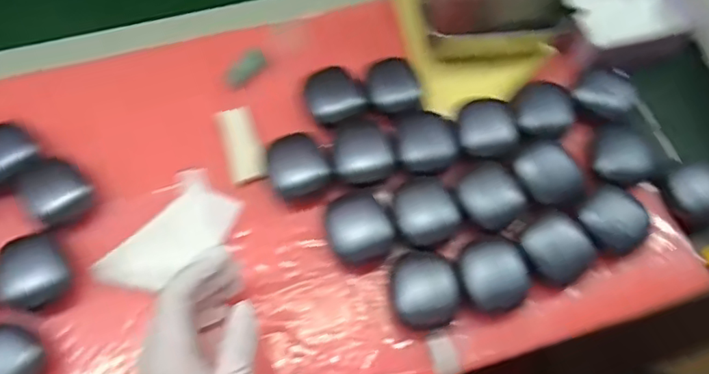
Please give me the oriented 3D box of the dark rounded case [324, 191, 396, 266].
[{"bbox_3d":[0.003,0.033,0.417,0.046,0.023,0.052,-21,67,-12],"label":"dark rounded case"}]

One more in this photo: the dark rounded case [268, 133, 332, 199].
[{"bbox_3d":[-0.045,-0.016,0.436,0.044,0.017,0.052,-18,66,-11],"label":"dark rounded case"}]

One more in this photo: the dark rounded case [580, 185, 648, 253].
[{"bbox_3d":[0.200,0.027,0.425,0.047,0.030,0.043,40,69,16],"label":"dark rounded case"}]

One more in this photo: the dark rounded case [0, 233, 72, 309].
[{"bbox_3d":[-0.234,0.061,0.394,0.041,0.023,0.052,-23,67,-13],"label":"dark rounded case"}]

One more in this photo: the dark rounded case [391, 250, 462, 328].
[{"bbox_3d":[0.051,0.076,0.399,0.047,0.025,0.053,-11,65,-8],"label":"dark rounded case"}]

